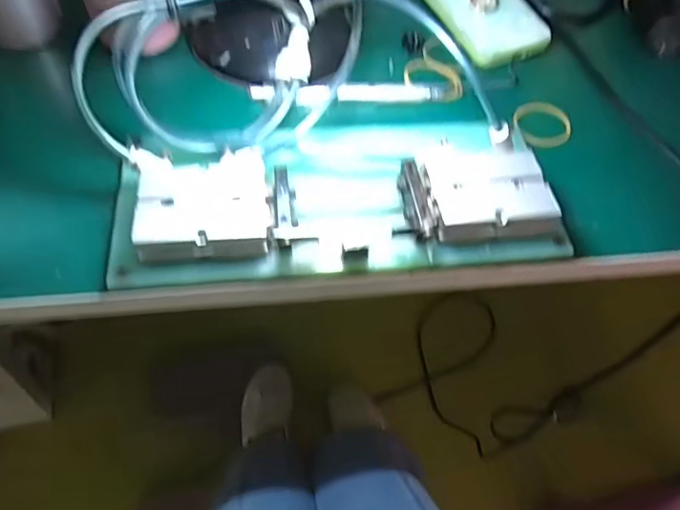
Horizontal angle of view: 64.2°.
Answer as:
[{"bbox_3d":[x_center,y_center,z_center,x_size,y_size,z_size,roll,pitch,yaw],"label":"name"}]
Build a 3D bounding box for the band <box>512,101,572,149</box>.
[{"bbox_3d":[0.156,-0.100,0.416,0.045,0.007,0.038,6,73,-1],"label":"band"}]

